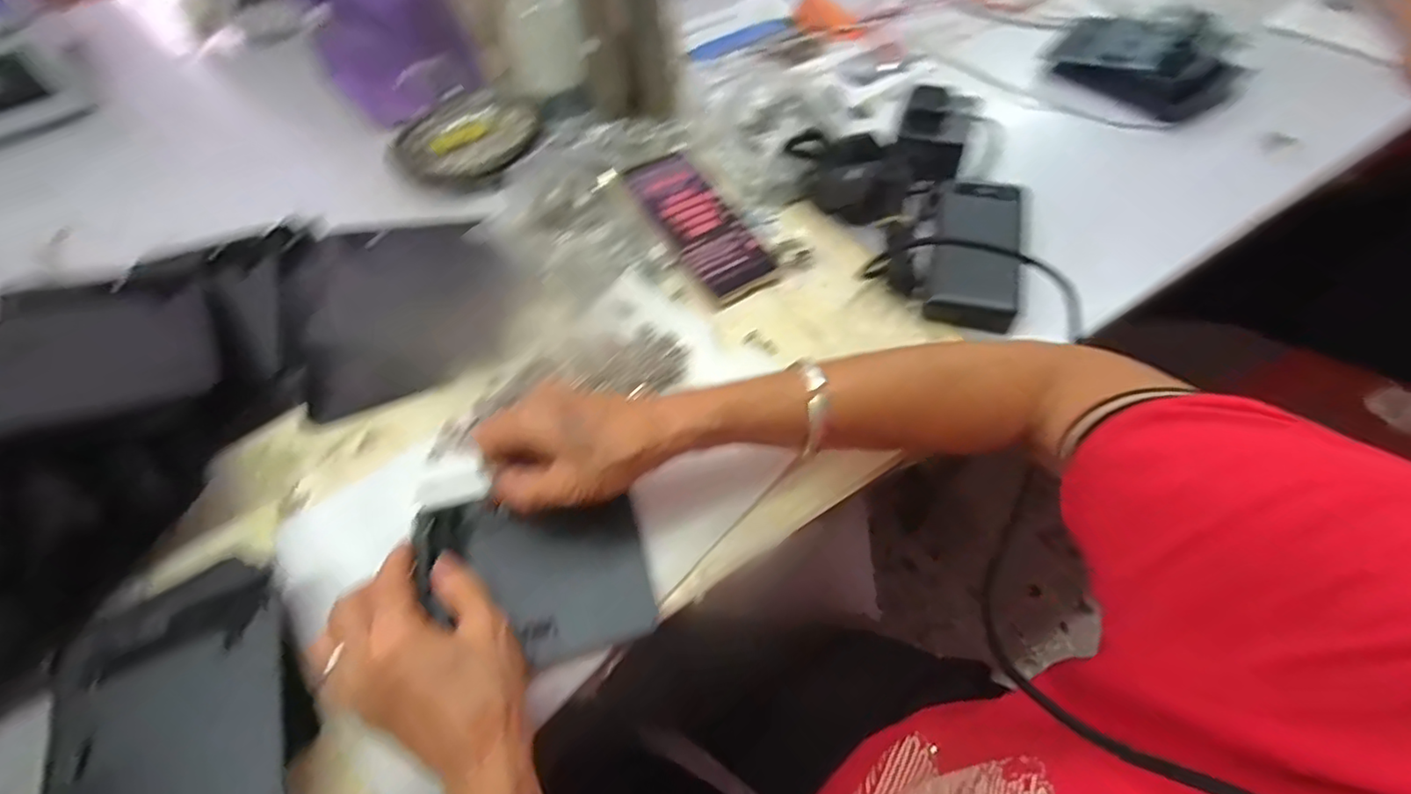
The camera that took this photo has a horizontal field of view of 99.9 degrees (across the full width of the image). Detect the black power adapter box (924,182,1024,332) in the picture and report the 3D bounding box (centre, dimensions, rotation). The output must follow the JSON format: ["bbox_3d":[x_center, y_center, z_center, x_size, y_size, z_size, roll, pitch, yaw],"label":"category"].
[{"bbox_3d":[0.227,-0.124,0.494,0.065,0.029,0.150,13,58,12],"label":"black power adapter box"}]

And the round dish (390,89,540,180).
[{"bbox_3d":[-0.248,-0.267,0.609,0.154,0.031,0.136,39,67,24],"label":"round dish"}]

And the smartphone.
[{"bbox_3d":[-0.008,-0.154,0.520,0.067,0.015,0.164,-33,72,-14],"label":"smartphone"}]

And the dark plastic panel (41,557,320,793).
[{"bbox_3d":[-0.280,0.167,0.323,0.116,0.042,0.155,-25,59,-12],"label":"dark plastic panel"}]

